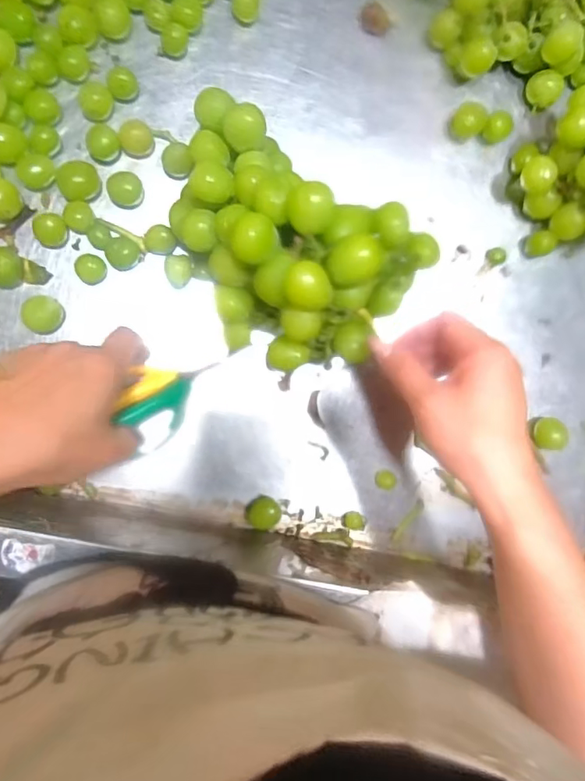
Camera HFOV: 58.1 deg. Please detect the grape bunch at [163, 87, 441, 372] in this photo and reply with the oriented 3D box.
[{"bbox_3d":[-0.011,-0.096,0.337,0.183,0.095,0.124,33,88,-8],"label":"grape bunch"}]

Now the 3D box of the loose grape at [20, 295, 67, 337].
[{"bbox_3d":[-0.180,-0.054,0.381,0.024,0.021,0.027,23,89,-8],"label":"loose grape"}]

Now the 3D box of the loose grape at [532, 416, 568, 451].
[{"bbox_3d":[0.208,0.035,0.429,0.019,0.021,0.026,-8,93,-7],"label":"loose grape"}]

